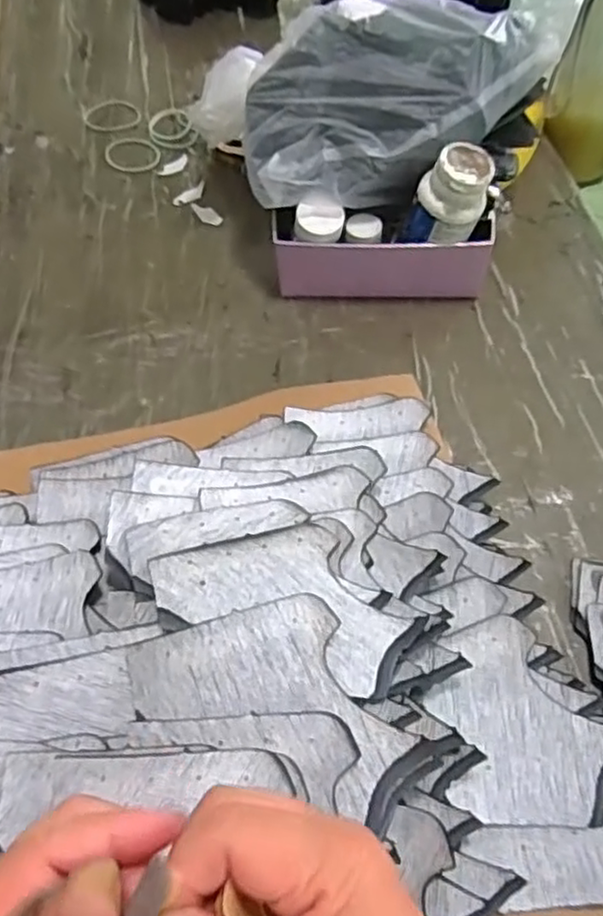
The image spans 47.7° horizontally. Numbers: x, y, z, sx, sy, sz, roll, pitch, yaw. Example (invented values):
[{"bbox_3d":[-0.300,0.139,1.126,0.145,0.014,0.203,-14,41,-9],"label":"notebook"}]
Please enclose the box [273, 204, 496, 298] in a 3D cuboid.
[{"bbox_3d":[0.063,-0.161,0.544,0.170,0.064,0.049,4,57,5],"label":"box"}]

